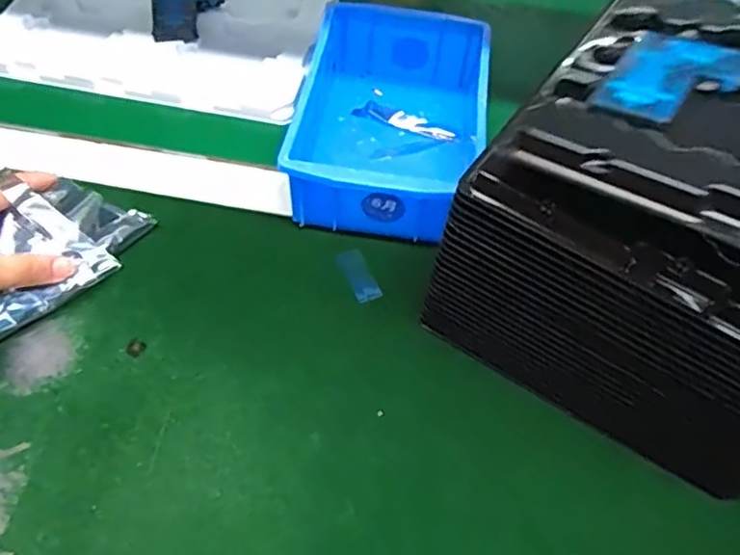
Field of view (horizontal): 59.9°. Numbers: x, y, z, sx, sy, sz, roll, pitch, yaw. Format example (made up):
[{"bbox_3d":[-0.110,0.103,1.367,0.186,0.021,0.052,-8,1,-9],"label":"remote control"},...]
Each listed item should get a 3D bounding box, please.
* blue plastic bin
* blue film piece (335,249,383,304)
[{"bbox_3d":[0.016,-0.120,0.482,0.130,0.064,0.197,7,55,1],"label":"blue plastic bin"},{"bbox_3d":[-0.008,-0.002,0.438,0.019,0.004,0.040,-22,60,-18],"label":"blue film piece"}]

